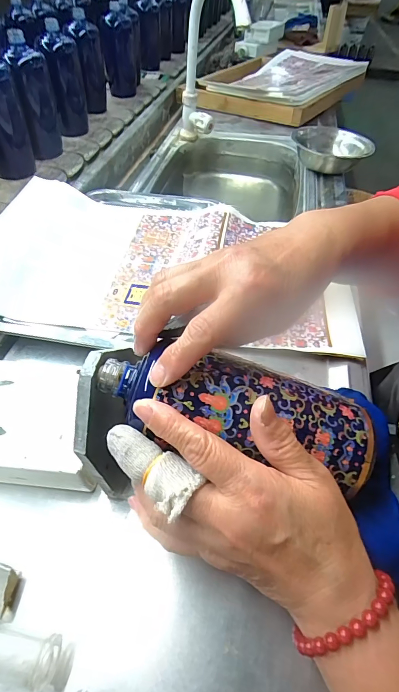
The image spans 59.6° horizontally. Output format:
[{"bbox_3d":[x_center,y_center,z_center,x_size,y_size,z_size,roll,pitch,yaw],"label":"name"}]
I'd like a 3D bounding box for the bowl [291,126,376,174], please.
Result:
[{"bbox_3d":[0.275,-0.412,0.738,0.153,0.047,0.155,2,50,-2],"label":"bowl"}]

